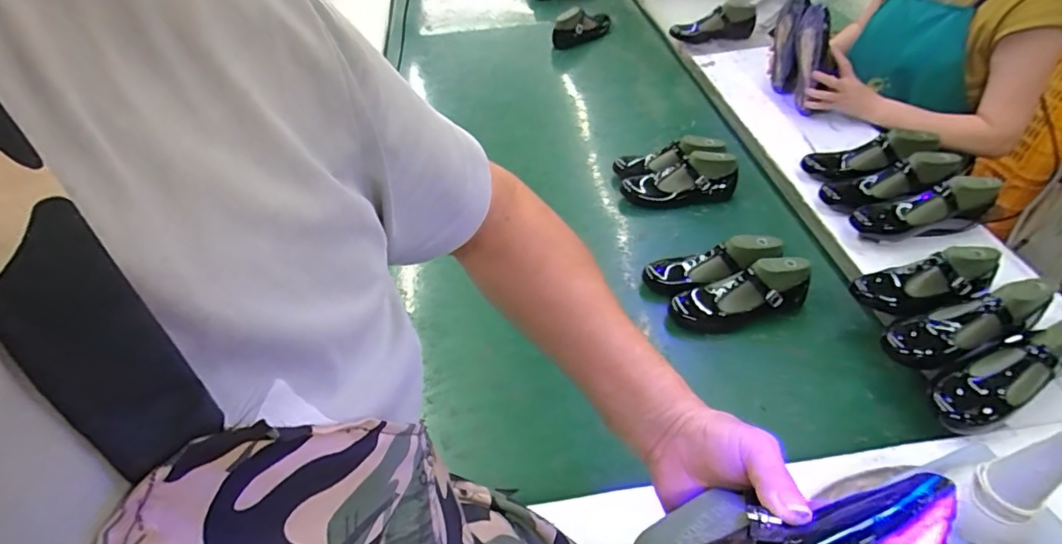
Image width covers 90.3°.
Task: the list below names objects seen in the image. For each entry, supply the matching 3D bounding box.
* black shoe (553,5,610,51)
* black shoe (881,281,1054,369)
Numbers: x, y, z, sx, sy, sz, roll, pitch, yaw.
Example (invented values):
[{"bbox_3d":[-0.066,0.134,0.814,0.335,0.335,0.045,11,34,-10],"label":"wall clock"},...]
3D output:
[{"bbox_3d":[0.161,-0.799,1.720,0.216,0.097,0.080,-24,49,-16],"label":"black shoe"},{"bbox_3d":[0.598,0.068,0.723,0.223,0.058,0.077,-26,46,11],"label":"black shoe"}]

